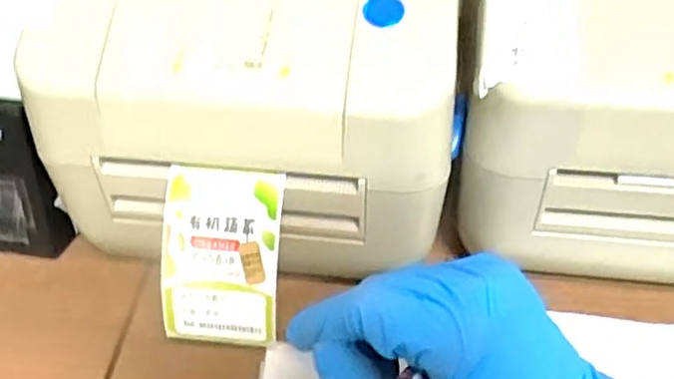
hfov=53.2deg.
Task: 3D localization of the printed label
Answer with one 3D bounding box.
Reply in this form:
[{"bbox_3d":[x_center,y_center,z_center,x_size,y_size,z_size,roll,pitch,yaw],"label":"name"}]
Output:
[{"bbox_3d":[-0.053,0.032,0.309,0.054,0.081,0.008,4,7,7],"label":"printed label"}]

